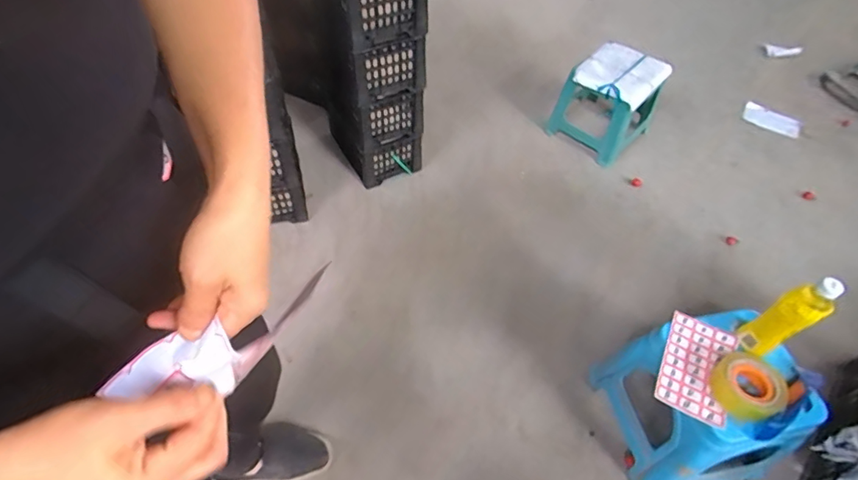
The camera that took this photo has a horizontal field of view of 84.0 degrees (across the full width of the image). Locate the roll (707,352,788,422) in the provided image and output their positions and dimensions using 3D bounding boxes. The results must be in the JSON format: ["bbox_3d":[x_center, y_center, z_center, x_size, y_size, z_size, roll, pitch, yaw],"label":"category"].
[{"bbox_3d":[0.558,0.257,0.838,0.104,0.040,0.108,1,52,-2],"label":"roll"}]

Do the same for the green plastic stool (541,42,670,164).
[{"bbox_3d":[0.607,-0.486,1.625,0.290,0.280,0.314,34,58,22],"label":"green plastic stool"}]

